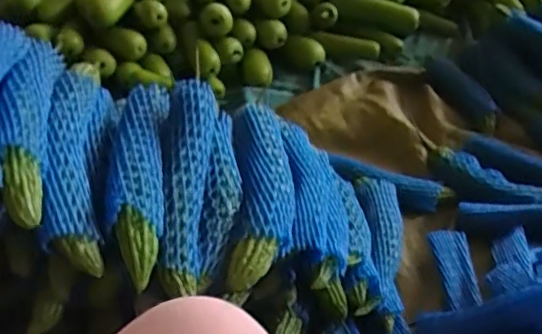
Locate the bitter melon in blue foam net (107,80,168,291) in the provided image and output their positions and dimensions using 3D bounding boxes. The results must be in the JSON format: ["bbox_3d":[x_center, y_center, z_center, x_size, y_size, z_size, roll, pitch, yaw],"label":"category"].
[{"bbox_3d":[-0.145,0.002,0.628,0.061,0.063,0.276,-8,38,-2],"label":"bitter melon in blue foam net"}]

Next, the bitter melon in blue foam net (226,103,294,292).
[{"bbox_3d":[-0.011,0.021,0.690,0.070,0.066,0.260,-4,38,4],"label":"bitter melon in blue foam net"}]

